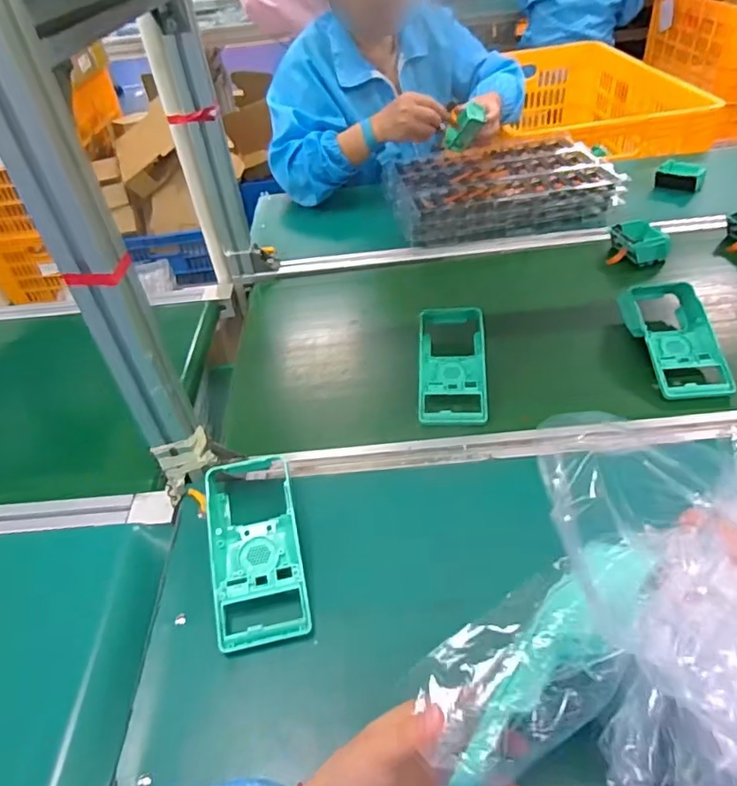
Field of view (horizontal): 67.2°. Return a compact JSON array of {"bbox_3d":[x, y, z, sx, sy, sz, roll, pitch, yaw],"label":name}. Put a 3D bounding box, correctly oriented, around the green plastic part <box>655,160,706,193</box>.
[{"bbox_3d":[0.572,-0.398,1.018,0.078,0.034,0.045,21,49,25],"label":"green plastic part"}]

